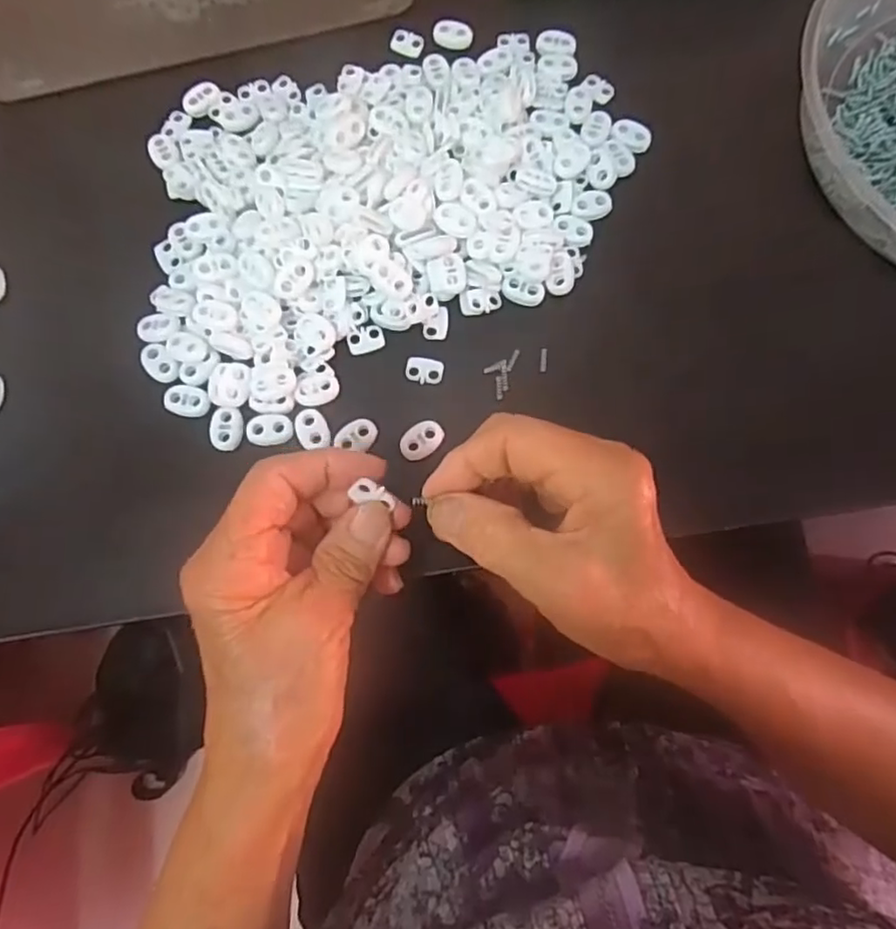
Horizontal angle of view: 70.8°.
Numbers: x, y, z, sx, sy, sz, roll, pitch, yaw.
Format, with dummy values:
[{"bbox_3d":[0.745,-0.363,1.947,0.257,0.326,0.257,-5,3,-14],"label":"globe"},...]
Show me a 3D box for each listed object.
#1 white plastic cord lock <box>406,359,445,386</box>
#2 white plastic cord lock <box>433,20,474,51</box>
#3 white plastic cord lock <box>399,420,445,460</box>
[{"bbox_3d":[-0.012,-0.047,0.320,0.019,0.004,0.013,9,77,3],"label":"white plastic cord lock"},{"bbox_3d":[0.003,-0.248,0.364,0.023,0.008,0.013,0,77,1],"label":"white plastic cord lock"},{"bbox_3d":[-0.013,-0.012,0.307,0.023,0.004,0.015,-44,80,-8],"label":"white plastic cord lock"}]

